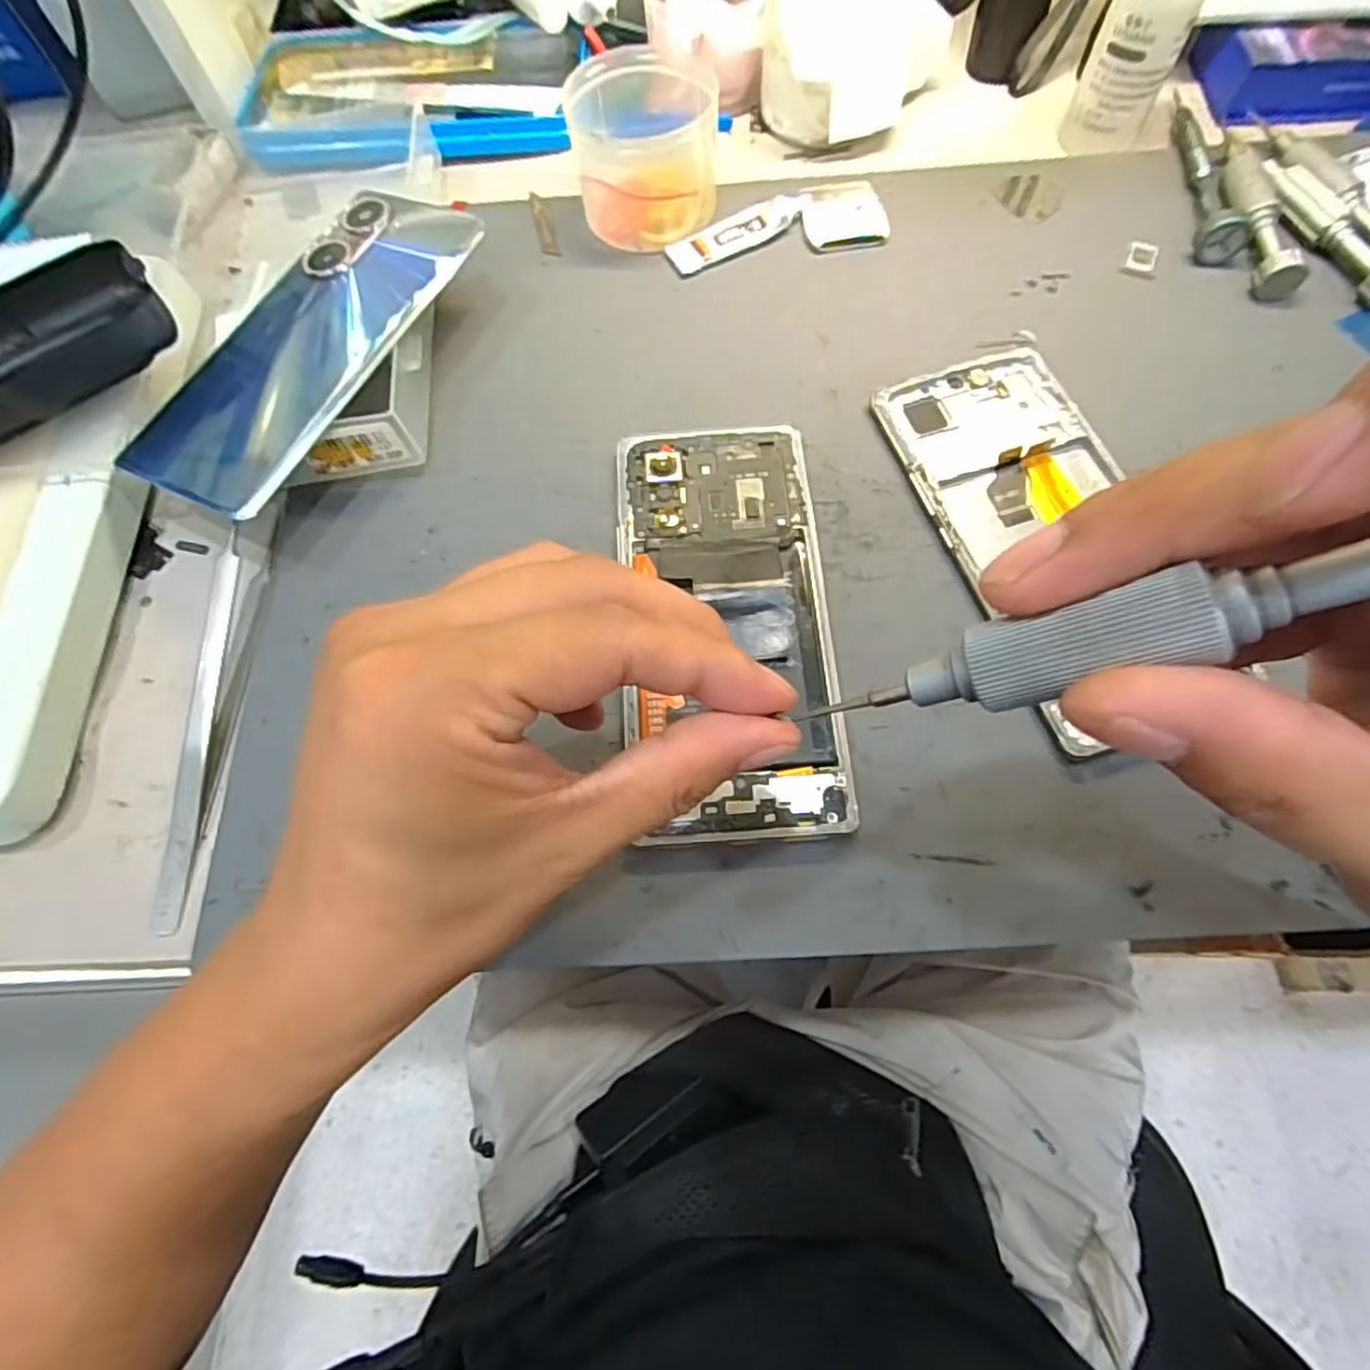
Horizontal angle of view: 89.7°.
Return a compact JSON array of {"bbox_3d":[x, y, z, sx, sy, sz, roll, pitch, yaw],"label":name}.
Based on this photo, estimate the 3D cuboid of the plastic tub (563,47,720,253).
[{"bbox_3d":[-0.019,-0.241,0.310,0.063,0.046,0.067,-15,69,-3],"label":"plastic tub"}]

